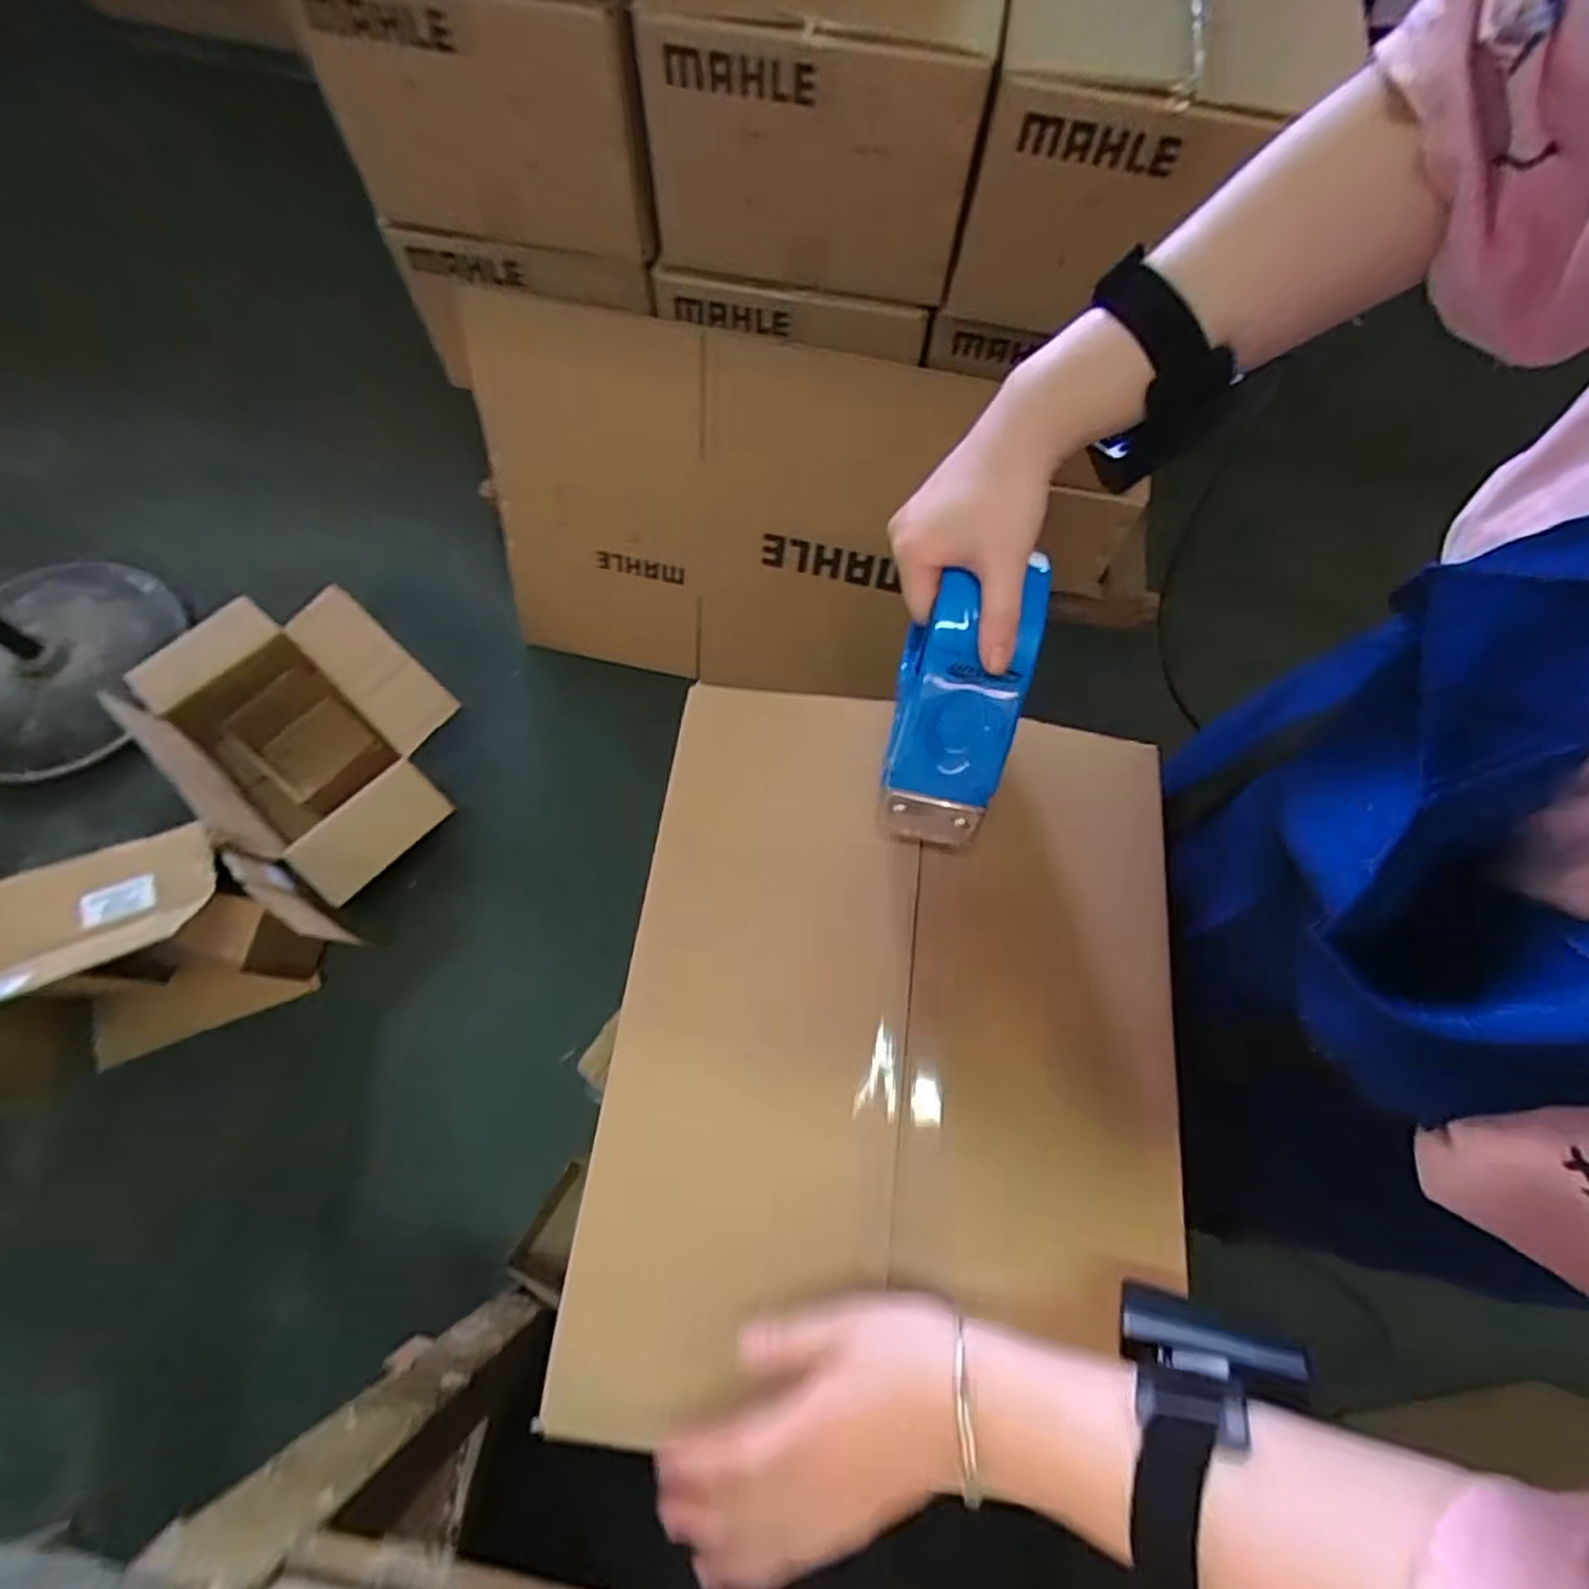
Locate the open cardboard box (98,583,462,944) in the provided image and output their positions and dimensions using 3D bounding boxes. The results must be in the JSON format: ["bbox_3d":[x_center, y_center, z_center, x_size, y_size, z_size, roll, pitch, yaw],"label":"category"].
[{"bbox_3d":[-0.688,-0.079,1.110,0.500,0.166,0.341,41,72,13],"label":"open cardboard box"}]

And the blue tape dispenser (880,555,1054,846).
[{"bbox_3d":[0.086,-0.048,0.416,0.067,0.051,0.152,15,99,4],"label":"blue tape dispenser"}]

